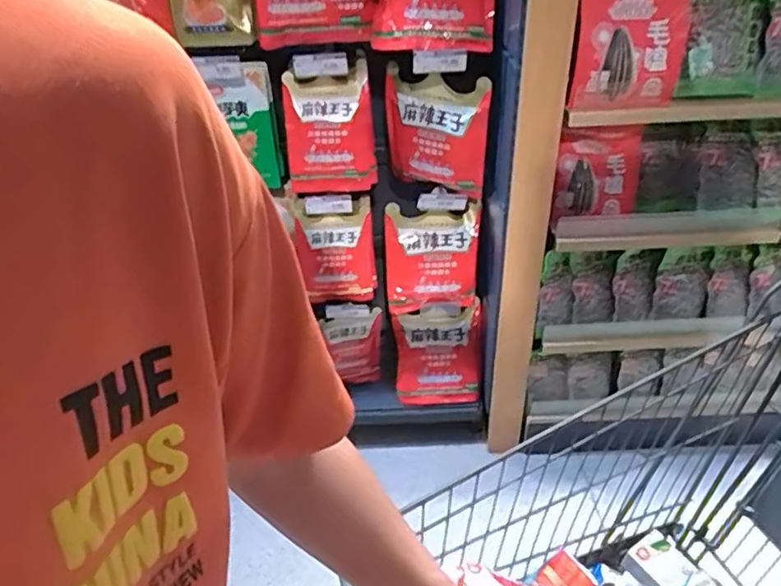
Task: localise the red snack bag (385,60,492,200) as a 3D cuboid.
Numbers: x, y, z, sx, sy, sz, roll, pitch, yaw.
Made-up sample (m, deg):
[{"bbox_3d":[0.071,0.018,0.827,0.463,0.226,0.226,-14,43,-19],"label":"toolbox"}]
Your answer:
[{"bbox_3d":[0.100,-0.344,1.326,0.227,0.245,0.027,16,39,25],"label":"red snack bag"}]

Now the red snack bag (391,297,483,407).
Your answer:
[{"bbox_3d":[0.125,0.166,1.654,0.249,0.298,0.043,4,20,26],"label":"red snack bag"}]

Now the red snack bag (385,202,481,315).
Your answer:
[{"bbox_3d":[0.101,-0.074,1.514,0.216,0.294,0.028,3,35,8],"label":"red snack bag"}]

